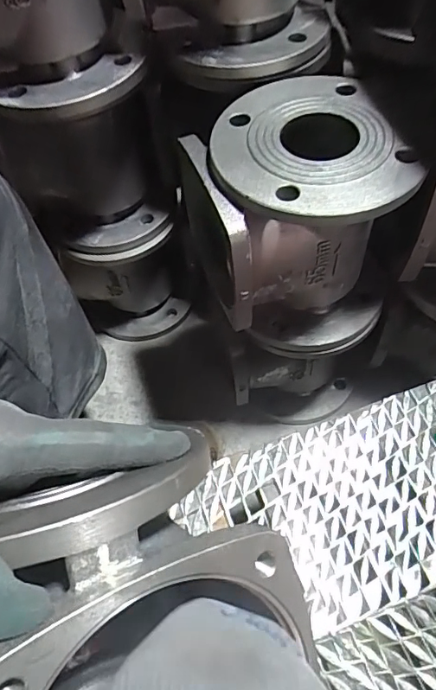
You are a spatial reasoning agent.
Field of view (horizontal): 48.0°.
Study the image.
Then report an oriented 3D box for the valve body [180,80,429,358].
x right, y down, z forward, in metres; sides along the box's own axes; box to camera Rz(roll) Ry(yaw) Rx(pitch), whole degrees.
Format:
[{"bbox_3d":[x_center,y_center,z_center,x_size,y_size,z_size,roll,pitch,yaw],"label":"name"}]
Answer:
[{"bbox_3d":[0.076,-0.114,0.486,0.174,0.207,0.176,-18,59,-7],"label":"valve body"}]

